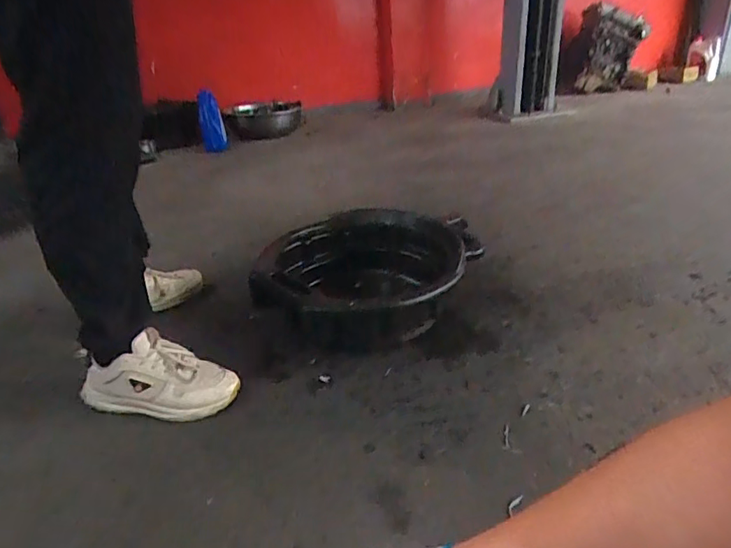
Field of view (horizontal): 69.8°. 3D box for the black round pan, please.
[{"bbox_3d":[0.036,-0.019,1.226,0.590,0.147,0.469,-25,35,-33],"label":"black round pan"}]

